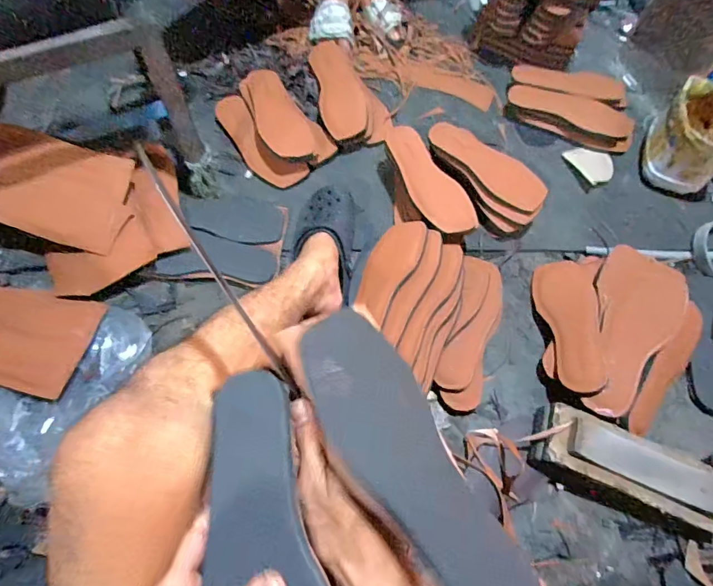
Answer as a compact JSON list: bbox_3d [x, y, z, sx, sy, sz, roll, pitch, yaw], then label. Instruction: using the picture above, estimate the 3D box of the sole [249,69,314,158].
[{"bbox_3d":[-0.158,-0.347,0.830,0.088,0.018,0.212,-31,79,-1],"label":"sole"}]

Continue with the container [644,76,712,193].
[{"bbox_3d":[0.669,-0.299,0.850,0.143,0.147,0.187,31,65,13],"label":"container"}]

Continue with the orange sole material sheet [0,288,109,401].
[{"bbox_3d":[-0.525,0.064,0.622,0.237,0.076,0.153,4,62,-1],"label":"orange sole material sheet"}]

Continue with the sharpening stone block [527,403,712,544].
[{"bbox_3d":[0.373,0.242,0.583,0.254,0.060,0.098,20,63,8],"label":"sharpening stone block"}]

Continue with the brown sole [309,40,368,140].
[{"bbox_3d":[-0.035,-0.419,0.868,0.093,0.019,0.224,-12,79,-9],"label":"brown sole"}]

